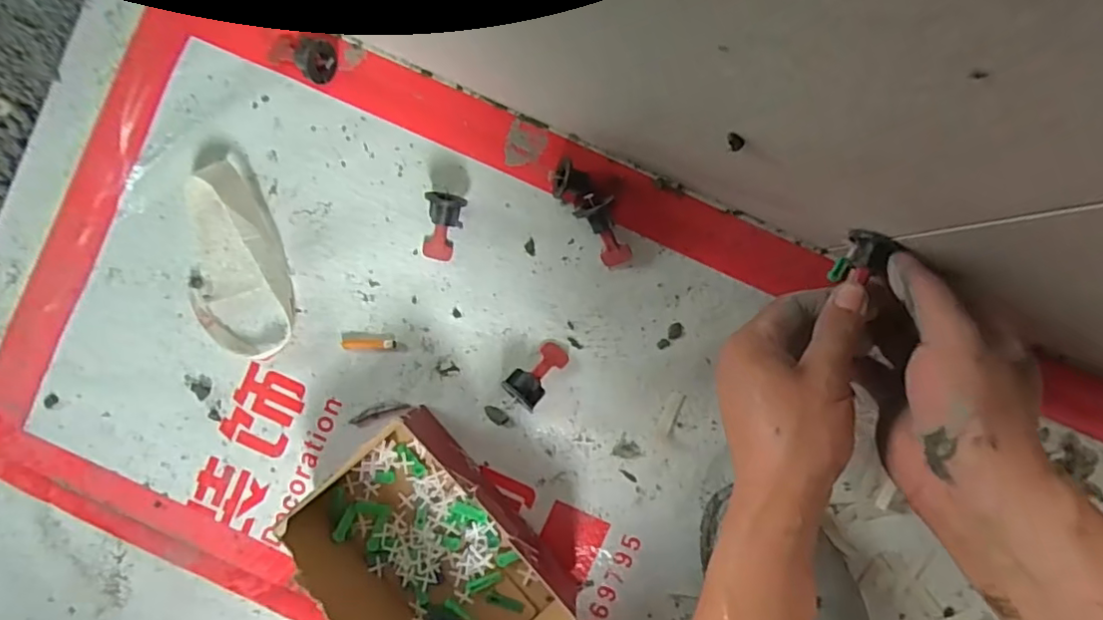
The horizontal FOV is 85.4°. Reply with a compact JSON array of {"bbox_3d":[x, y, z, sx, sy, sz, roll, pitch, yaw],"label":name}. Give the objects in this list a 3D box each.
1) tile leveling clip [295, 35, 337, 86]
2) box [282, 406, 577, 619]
[{"bbox_3d":[-0.176,-0.189,0.450,0.023,0.026,0.029,40,93,-1],"label":"tile leveling clip"},{"bbox_3d":[-0.083,0.179,0.432,0.129,0.088,0.187,-43,91,3],"label":"box"}]

